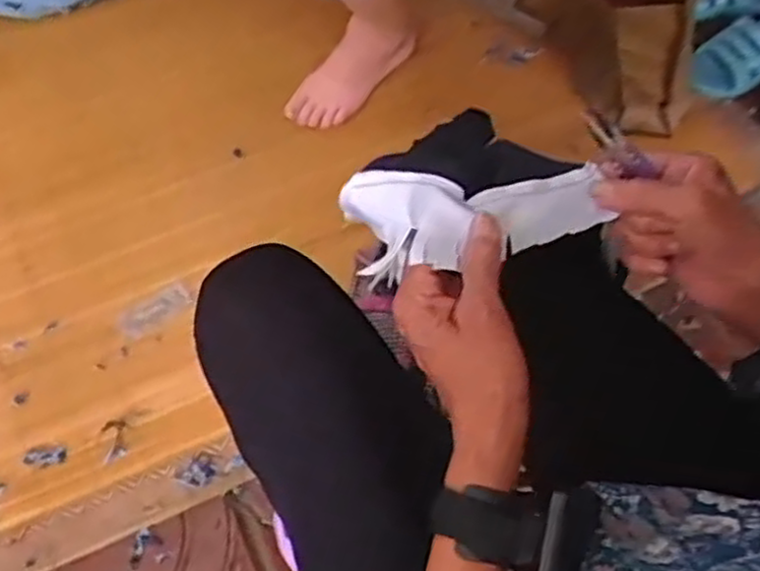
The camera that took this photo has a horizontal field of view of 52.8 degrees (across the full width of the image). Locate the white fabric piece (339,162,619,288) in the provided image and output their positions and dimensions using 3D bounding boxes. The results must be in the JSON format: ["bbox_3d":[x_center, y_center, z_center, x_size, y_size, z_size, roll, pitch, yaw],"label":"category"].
[{"bbox_3d":[0.061,-0.038,0.457,0.154,0.046,0.068,-4,67,-10],"label":"white fabric piece"}]

